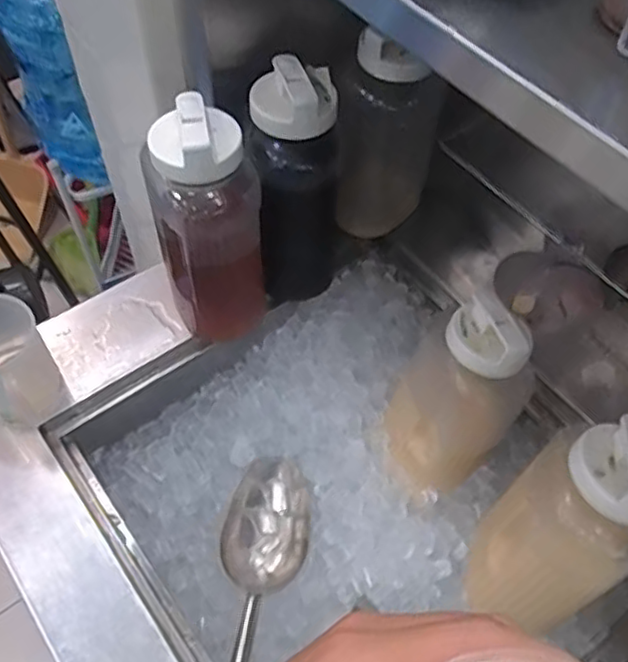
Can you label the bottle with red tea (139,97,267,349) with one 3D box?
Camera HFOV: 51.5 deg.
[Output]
[{"bbox_3d":[-0.111,-0.104,0.701,0.107,0.284,0.099,-10,57,-9],"label":"bottle with red tea"}]

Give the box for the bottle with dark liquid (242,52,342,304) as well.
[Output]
[{"bbox_3d":[-0.020,-0.152,0.738,0.102,0.283,0.104,3,56,-1],"label":"bottle with dark liquid"}]

